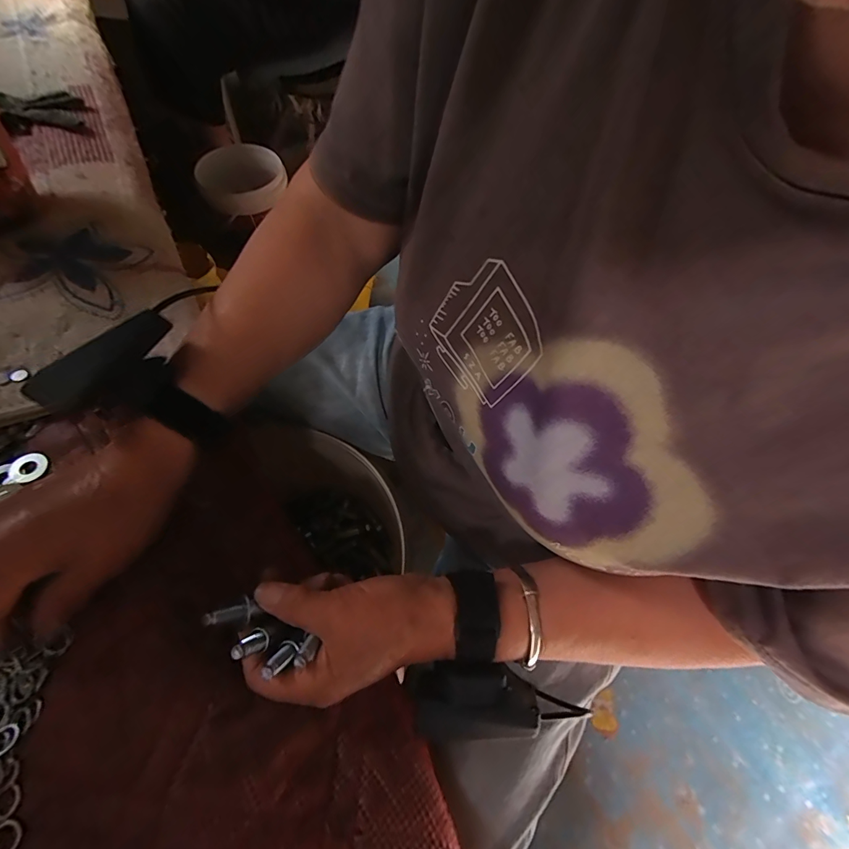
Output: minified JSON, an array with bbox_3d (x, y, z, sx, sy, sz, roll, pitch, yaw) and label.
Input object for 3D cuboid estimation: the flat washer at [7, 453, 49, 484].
[{"bbox_3d":[-0.272,0.029,0.271,0.023,0.004,0.018,-38,76,-24],"label":"flat washer"}]

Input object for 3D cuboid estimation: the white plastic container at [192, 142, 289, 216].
[{"bbox_3d":[-0.456,-0.612,1.008,0.205,0.096,0.202,-24,66,-14],"label":"white plastic container"}]

